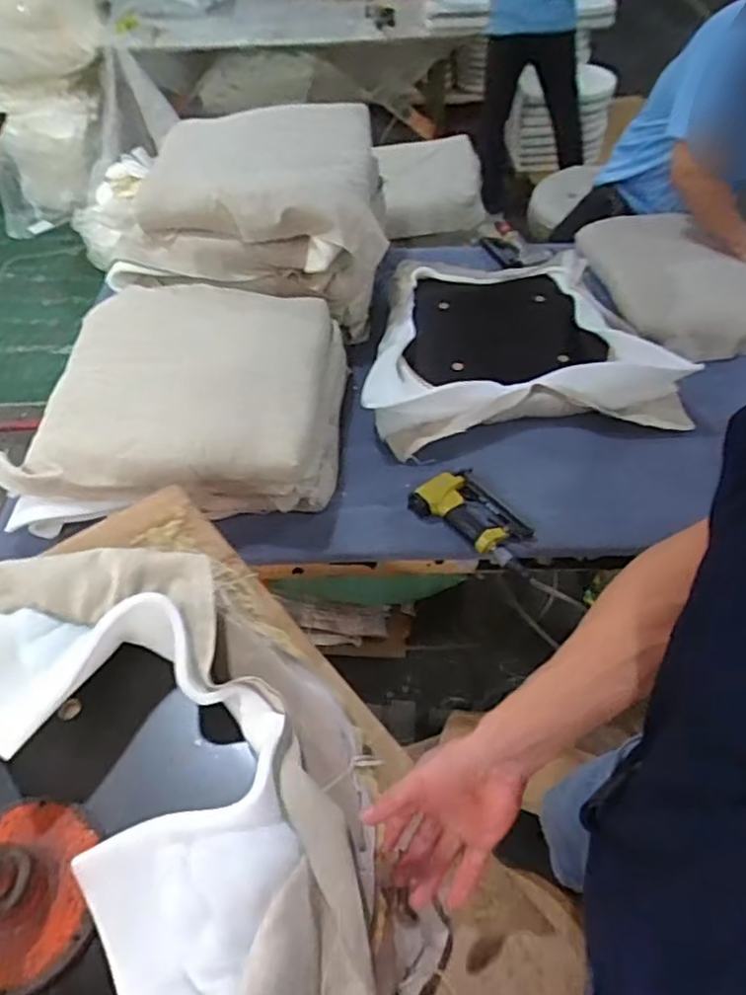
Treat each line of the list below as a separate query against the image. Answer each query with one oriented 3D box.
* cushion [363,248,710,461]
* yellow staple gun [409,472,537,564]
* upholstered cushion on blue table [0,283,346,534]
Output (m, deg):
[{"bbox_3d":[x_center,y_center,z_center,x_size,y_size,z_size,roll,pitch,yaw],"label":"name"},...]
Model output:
[{"bbox_3d":[0.268,-0.352,1.460,0.607,0.114,0.578,-7,49,-3],"label":"cushion"},{"bbox_3d":[0.174,0.029,1.208,0.123,0.048,0.201,-37,57,-26],"label":"yellow staple gun"},{"bbox_3d":[-0.337,-0.188,1.257,0.536,0.202,0.505,0,49,3],"label":"upholstered cushion on blue table"}]

